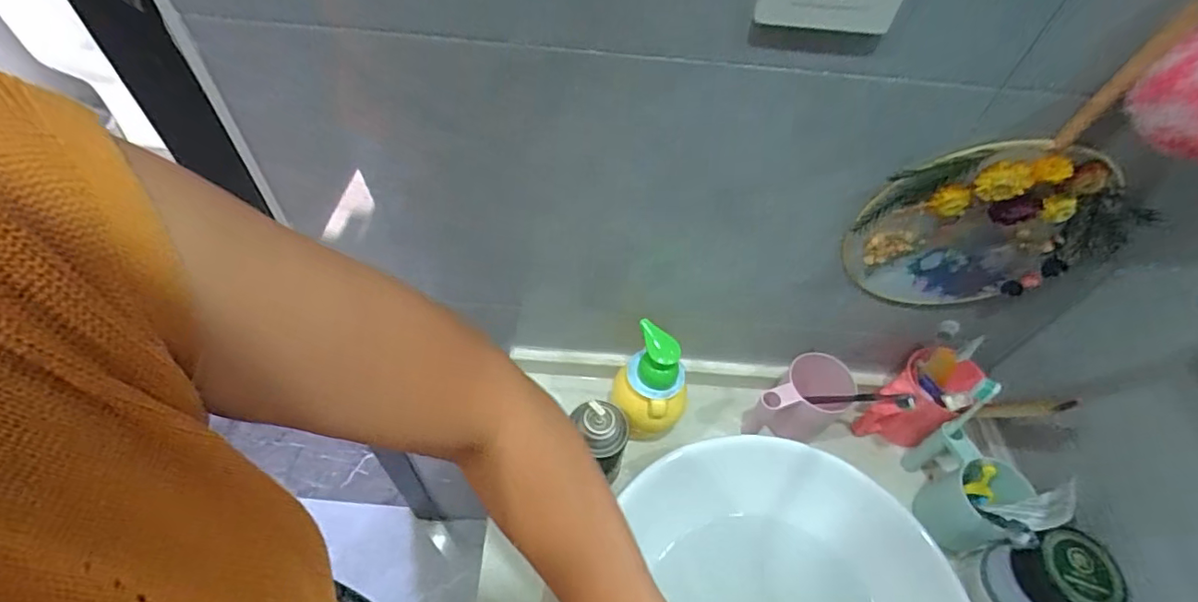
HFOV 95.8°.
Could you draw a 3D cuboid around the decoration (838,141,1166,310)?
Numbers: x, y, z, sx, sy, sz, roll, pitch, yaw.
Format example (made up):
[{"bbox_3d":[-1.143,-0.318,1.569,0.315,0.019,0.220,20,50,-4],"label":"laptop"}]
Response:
[{"bbox_3d":[0.337,-0.055,0.483,0.216,0.191,0.017,8,53,1],"label":"decoration"}]

